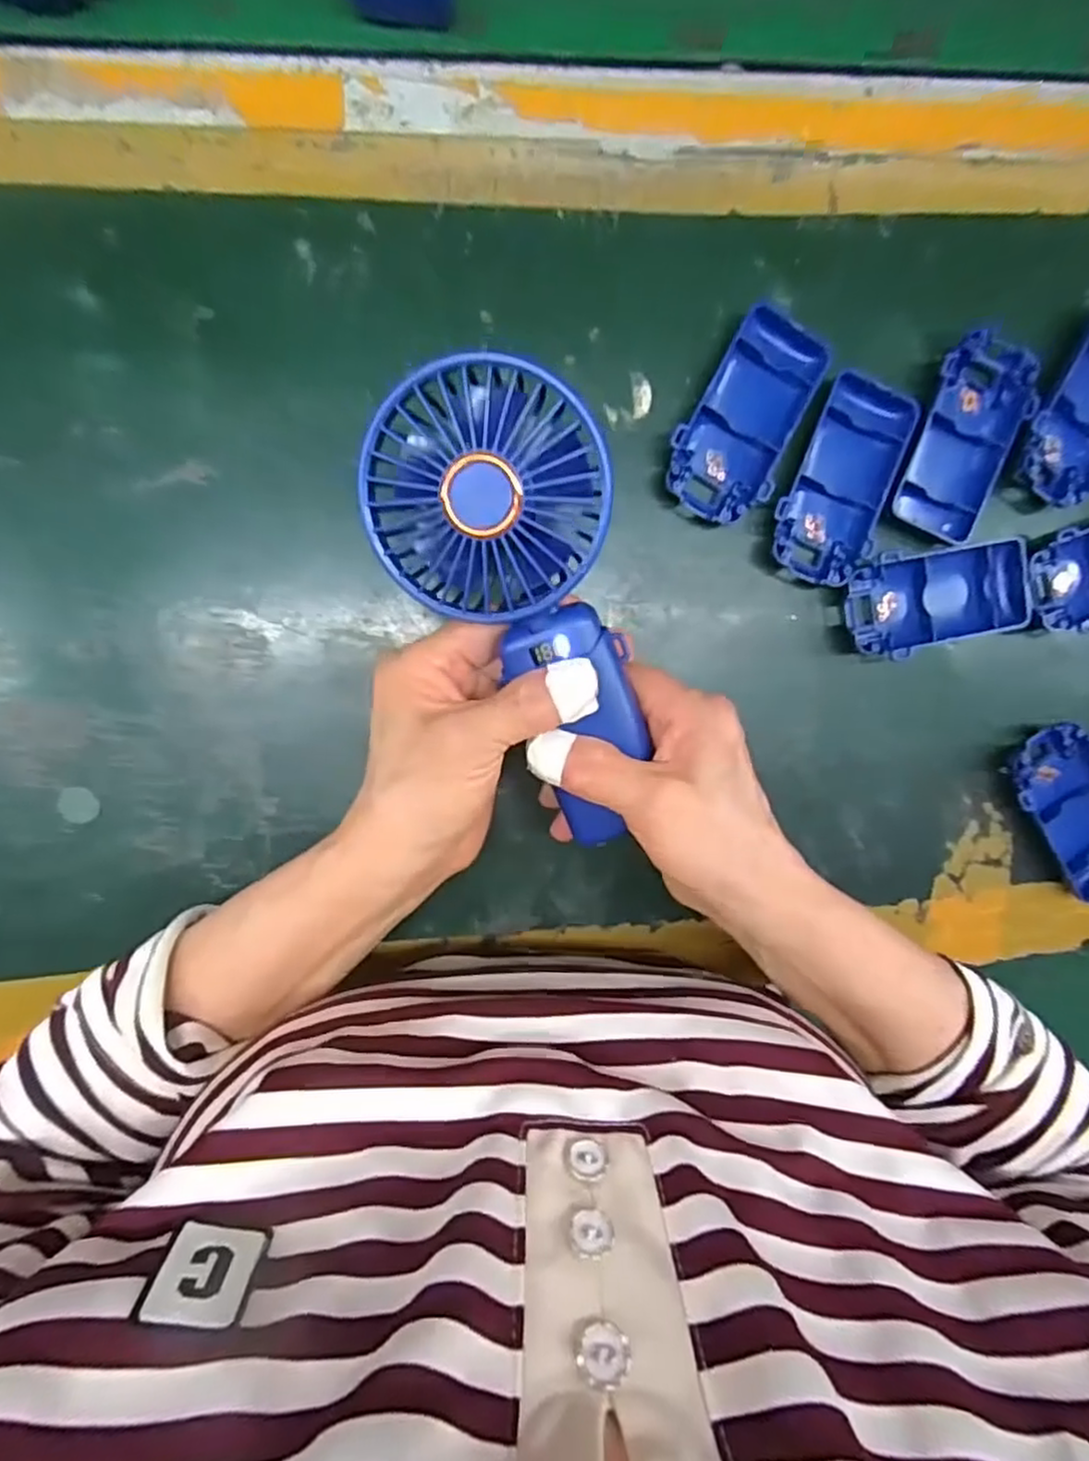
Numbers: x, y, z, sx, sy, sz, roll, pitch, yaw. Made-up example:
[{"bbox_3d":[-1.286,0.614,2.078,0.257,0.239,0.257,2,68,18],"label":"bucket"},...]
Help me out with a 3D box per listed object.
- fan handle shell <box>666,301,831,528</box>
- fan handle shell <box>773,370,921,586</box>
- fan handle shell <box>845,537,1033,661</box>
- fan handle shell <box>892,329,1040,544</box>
[{"bbox_3d":[0.092,-0.145,0.324,0.049,0.015,0.095,24,94,-9],"label":"fan handle shell"},{"bbox_3d":[0.140,-0.118,0.331,0.049,0.011,0.095,17,95,-9],"label":"fan handle shell"},{"bbox_3d":[0.192,-0.065,0.344,0.097,0.016,0.046,-10,98,-6],"label":"fan handle shell"},{"bbox_3d":[0.201,-0.140,0.338,0.047,0.014,0.094,17,95,-9],"label":"fan handle shell"}]

